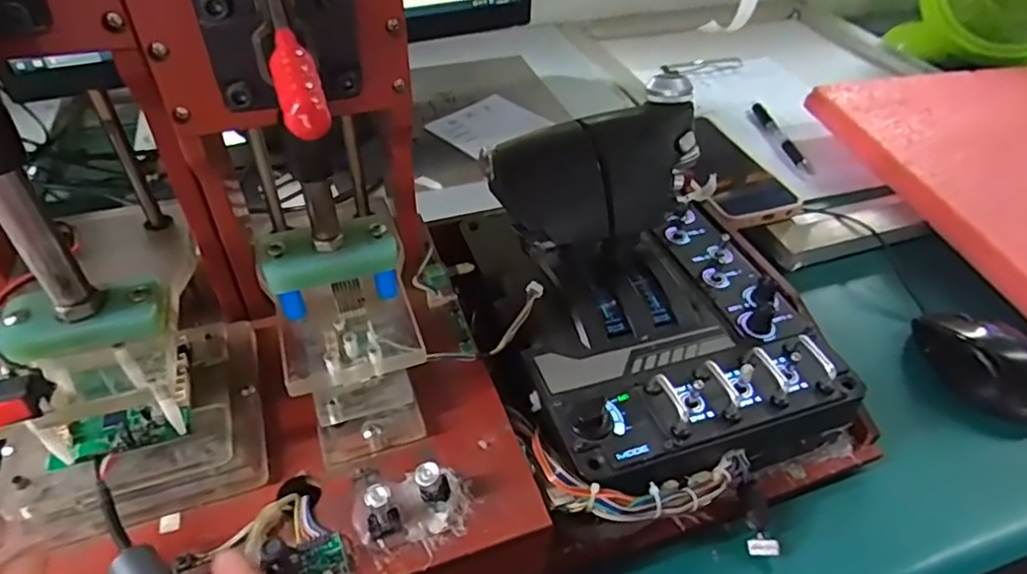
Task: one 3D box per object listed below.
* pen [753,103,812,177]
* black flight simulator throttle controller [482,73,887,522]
[{"bbox_3d":[0.288,-0.162,0.669,0.016,0.013,0.138,-3,45,-5],"label":"pen"},{"bbox_3d":[0.088,0.010,0.389,0.219,0.138,0.236,-13,45,-15],"label":"black flight simulator throttle controller"}]

